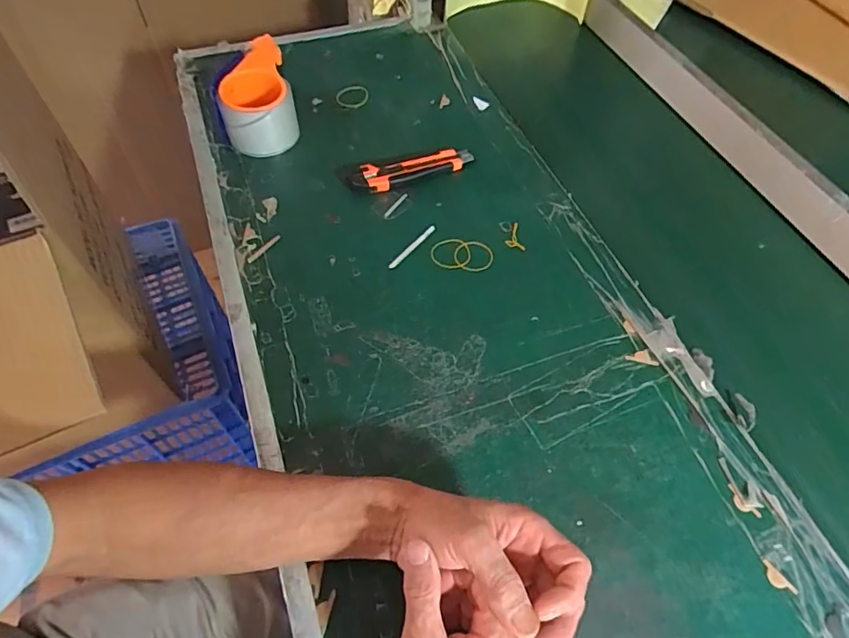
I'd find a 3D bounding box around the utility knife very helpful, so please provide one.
[{"bbox_3d":[-0.013,-0.180,0.625,0.154,0.017,0.035,-14,59,-11],"label":"utility knife"}]

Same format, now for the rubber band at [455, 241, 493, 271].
[{"bbox_3d":[0.055,-0.071,0.567,0.041,0.004,0.040,1,57,-1],"label":"rubber band"}]

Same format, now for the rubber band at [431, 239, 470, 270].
[{"bbox_3d":[0.030,-0.073,0.568,0.042,0.004,0.042,1,57,-1],"label":"rubber band"}]

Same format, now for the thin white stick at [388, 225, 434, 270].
[{"bbox_3d":[-0.013,-0.081,0.573,0.006,0.004,0.078,34,62,19],"label":"thin white stick"}]

